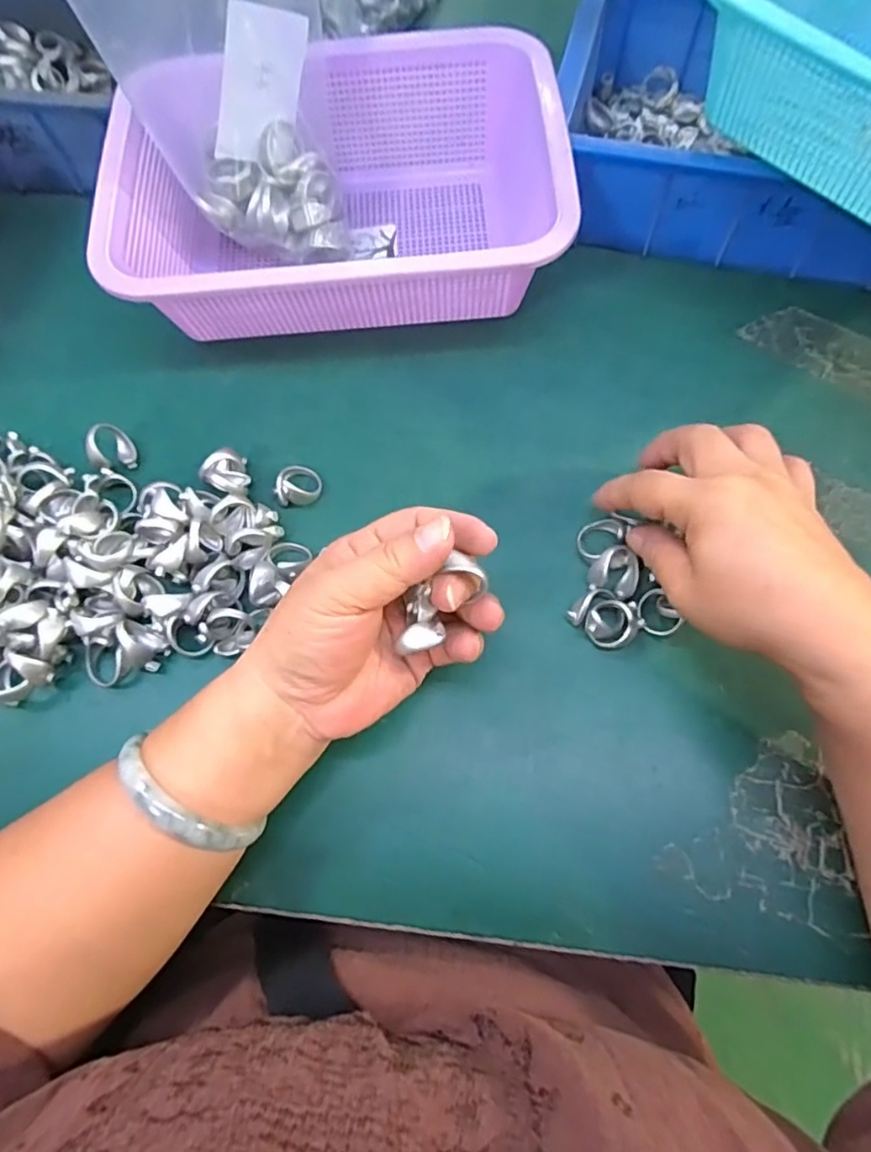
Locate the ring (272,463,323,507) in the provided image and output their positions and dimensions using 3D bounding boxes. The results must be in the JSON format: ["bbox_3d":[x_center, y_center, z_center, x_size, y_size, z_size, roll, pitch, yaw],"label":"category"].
[{"bbox_3d":[-0.079,-0.052,0.343,0.023,0.018,0.024,-1,70,2],"label":"ring"}]

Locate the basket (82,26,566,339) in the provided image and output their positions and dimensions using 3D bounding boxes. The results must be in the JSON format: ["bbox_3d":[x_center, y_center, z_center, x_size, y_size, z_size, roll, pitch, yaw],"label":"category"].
[{"bbox_3d":[-0.059,-0.232,0.372,0.261,0.080,0.173,-3,70,1],"label":"basket"}]

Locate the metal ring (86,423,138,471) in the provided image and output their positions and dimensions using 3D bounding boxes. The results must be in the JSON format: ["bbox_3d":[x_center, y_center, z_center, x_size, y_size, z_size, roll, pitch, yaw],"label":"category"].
[{"bbox_3d":[-0.192,-0.077,0.352,0.009,0.026,0.027,4,104,39],"label":"metal ring"}]

